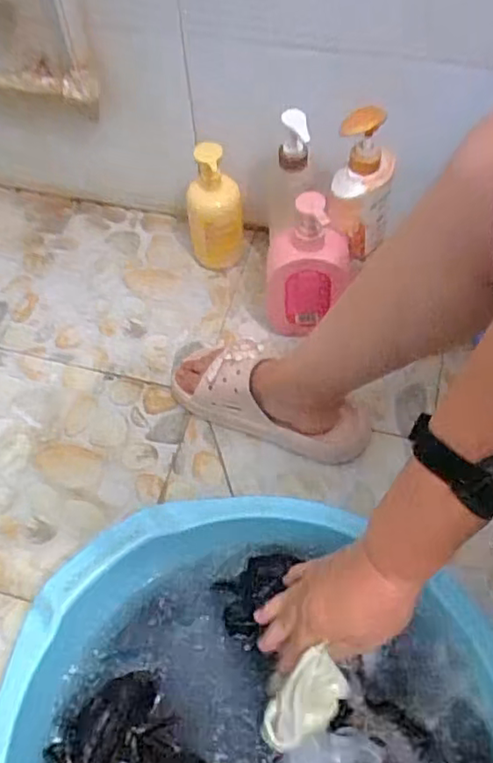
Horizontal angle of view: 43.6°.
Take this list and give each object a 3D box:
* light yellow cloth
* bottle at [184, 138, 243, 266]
[{"bbox_3d":[0.042,0.234,0.448,0.040,0.020,0.082,38,99,24],"label":"light yellow cloth"},{"bbox_3d":[-0.041,-0.237,0.843,0.075,0.193,0.067,-2,56,1],"label":"bottle"}]

